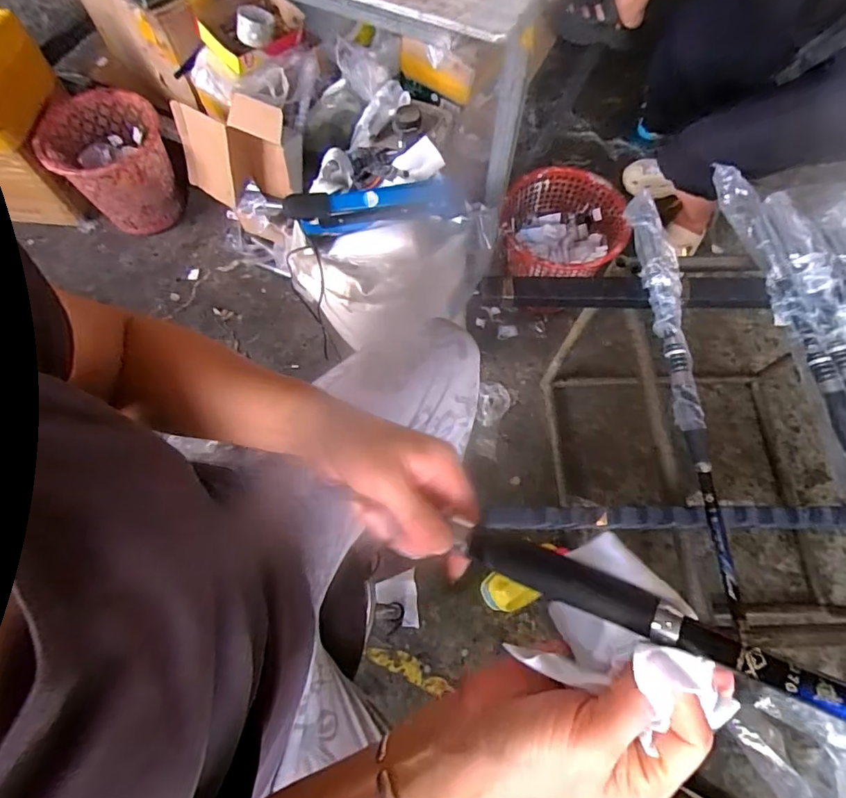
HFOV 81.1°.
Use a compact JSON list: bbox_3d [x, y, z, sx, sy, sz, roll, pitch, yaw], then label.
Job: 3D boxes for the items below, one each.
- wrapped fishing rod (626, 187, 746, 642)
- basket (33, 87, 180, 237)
[{"bbox_3d":[0.348,-0.014,0.647,0.053,0.033,0.618,-3,68,-1],"label":"wrapped fishing rod"},{"bbox_3d":[-0.811,-0.625,1.333,0.276,0.252,0.272,0,68,0],"label":"basket"}]

